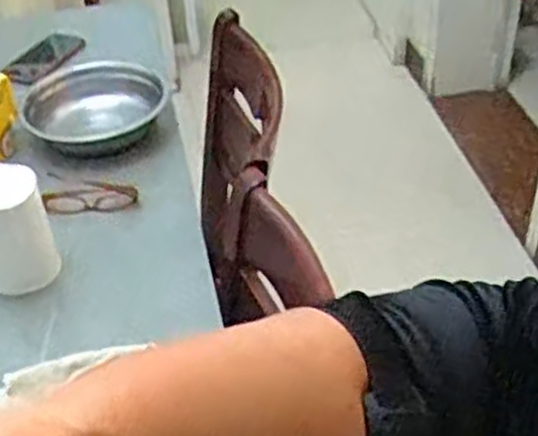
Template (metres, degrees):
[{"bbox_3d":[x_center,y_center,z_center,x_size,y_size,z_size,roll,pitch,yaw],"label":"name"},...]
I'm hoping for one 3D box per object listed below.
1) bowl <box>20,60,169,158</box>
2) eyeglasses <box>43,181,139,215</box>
[{"bbox_3d":[-0.240,-0.146,1.108,0.183,0.078,0.198,-2,40,1],"label":"bowl"},{"bbox_3d":[-0.233,-0.026,1.003,0.127,0.030,0.036,2,40,5],"label":"eyeglasses"}]

